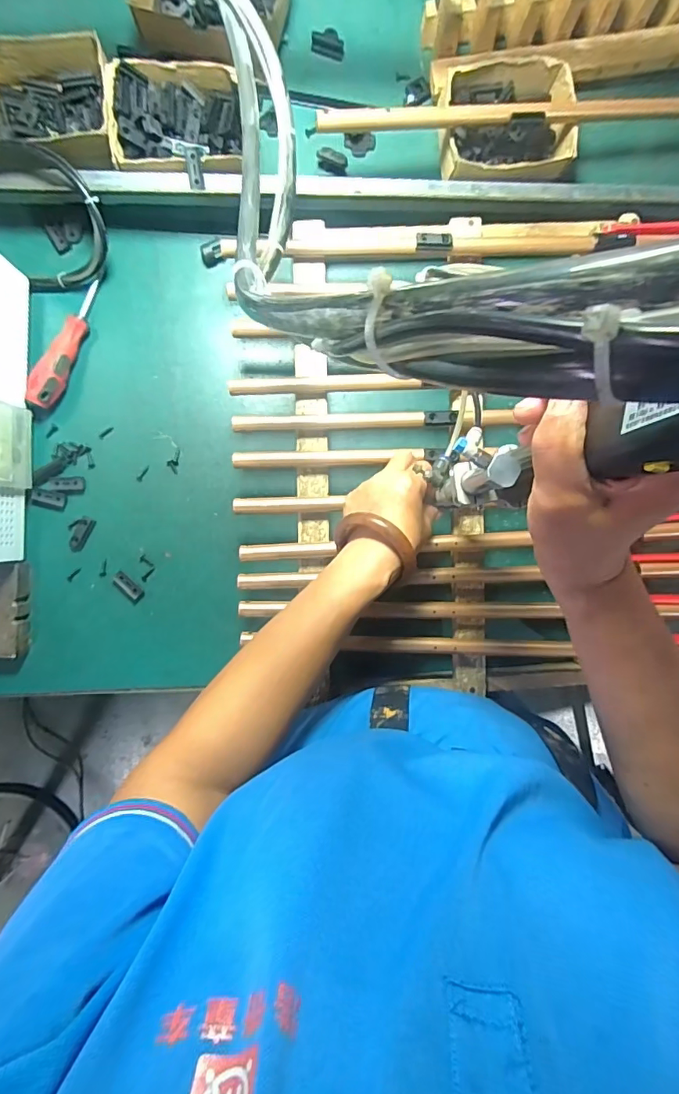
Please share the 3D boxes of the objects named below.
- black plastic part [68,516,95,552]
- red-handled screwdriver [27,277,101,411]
[{"bbox_3d":[-0.287,-0.015,0.534,0.022,0.004,0.040,28,90,-4],"label":"black plastic part"},{"bbox_3d":[-0.285,-0.213,0.511,0.027,0.030,0.143,27,90,-4],"label":"red-handled screwdriver"}]

